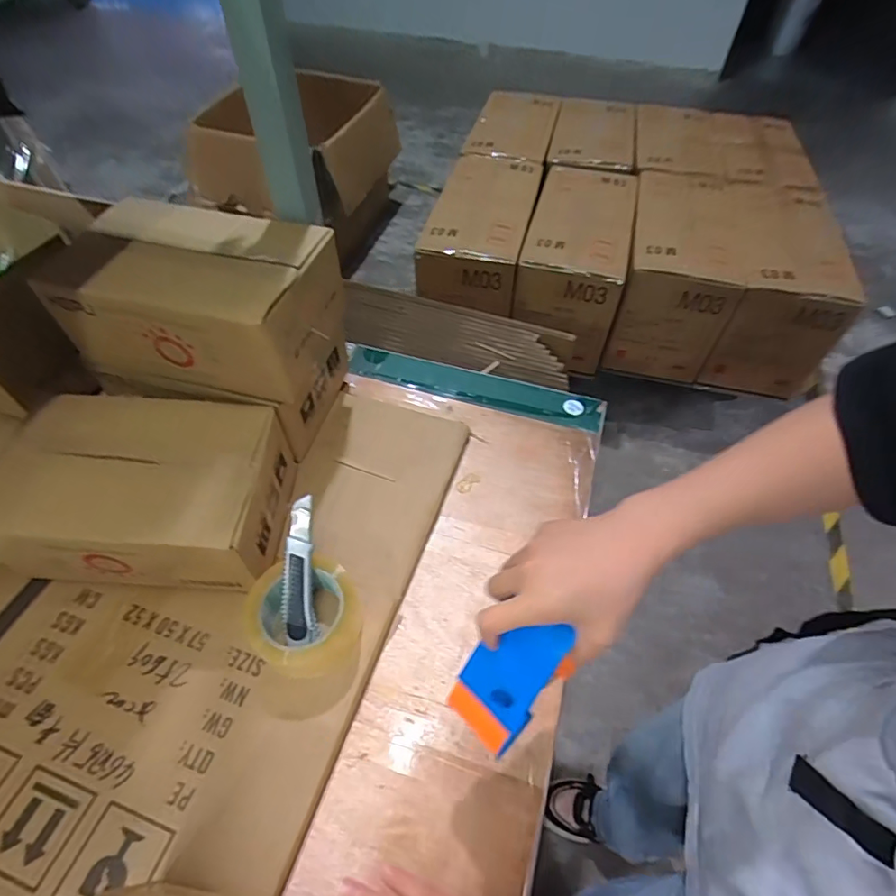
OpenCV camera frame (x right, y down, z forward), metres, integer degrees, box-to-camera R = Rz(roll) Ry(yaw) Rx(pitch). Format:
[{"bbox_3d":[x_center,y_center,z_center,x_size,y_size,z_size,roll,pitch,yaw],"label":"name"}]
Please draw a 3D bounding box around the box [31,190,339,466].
[{"bbox_3d":[-0.281,-0.145,0.621,0.274,0.230,0.173,13,54,8],"label":"box"}]

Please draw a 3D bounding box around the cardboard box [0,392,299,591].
[{"bbox_3d":[-0.315,0.047,0.558,0.255,0.125,0.191,2,53,0],"label":"cardboard box"}]

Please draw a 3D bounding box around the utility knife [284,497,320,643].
[{"bbox_3d":[-0.147,0.120,0.507,0.031,0.011,0.139,-1,86,-4],"label":"utility knife"}]

